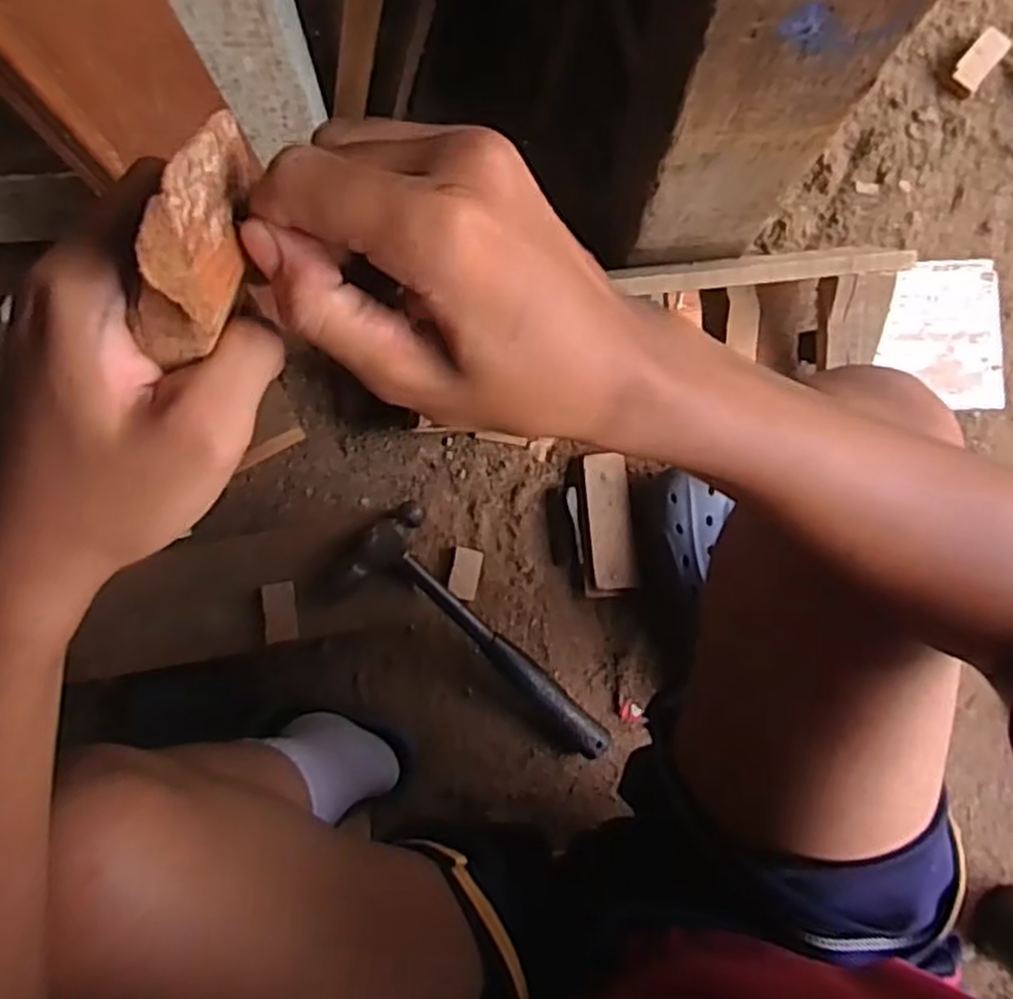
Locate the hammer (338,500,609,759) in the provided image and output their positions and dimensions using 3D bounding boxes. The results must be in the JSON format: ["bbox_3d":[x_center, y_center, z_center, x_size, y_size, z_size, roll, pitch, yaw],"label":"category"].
[{"bbox_3d":[-0.019,0.137,0.740,0.097,0.046,0.315,-43,104,4],"label":"hammer"}]

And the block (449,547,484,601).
[{"bbox_3d":[-0.041,0.074,0.781,0.027,0.017,0.049,10,90,7],"label":"block"}]

